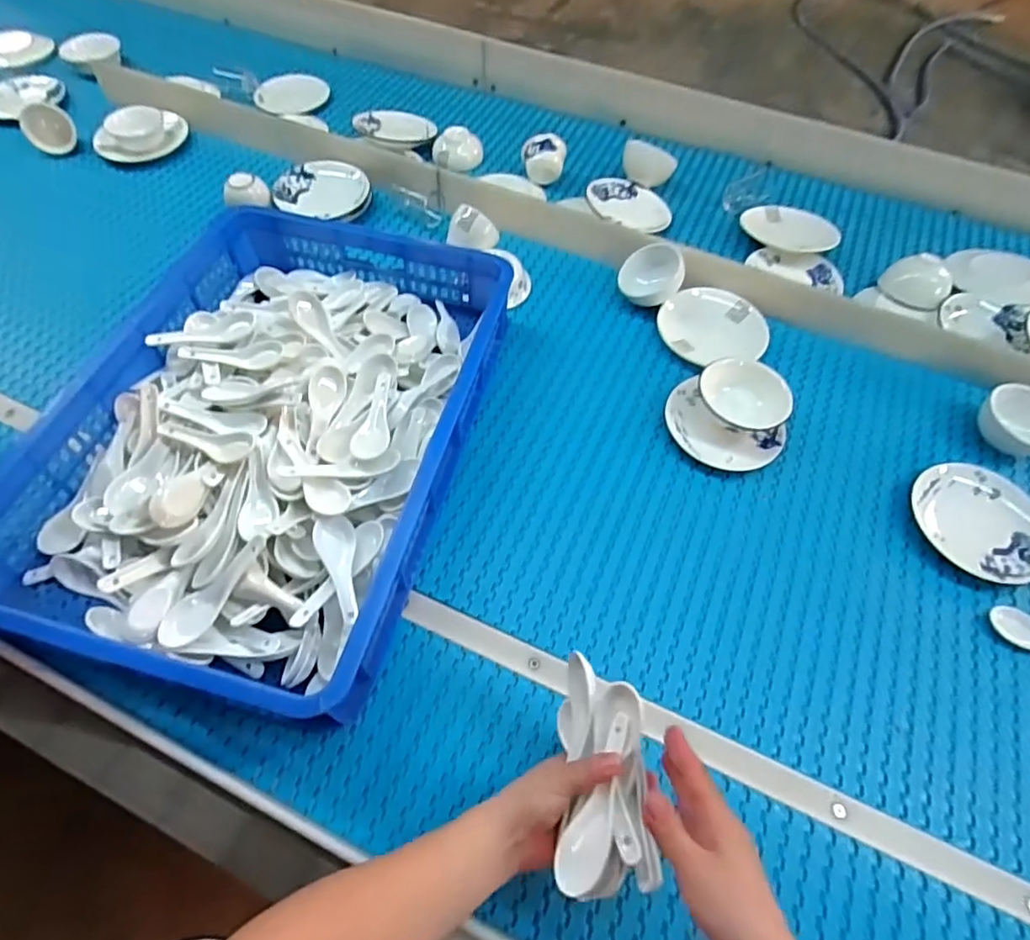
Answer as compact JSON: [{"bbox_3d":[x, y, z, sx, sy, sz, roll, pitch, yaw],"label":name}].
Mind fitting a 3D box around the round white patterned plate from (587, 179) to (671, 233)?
[{"bbox_3d":[0.187,-0.435,0.955,0.116,0.027,0.145,-27,64,-17],"label":"round white patterned plate"}]

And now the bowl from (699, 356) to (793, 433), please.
[{"bbox_3d":[0.285,-0.090,0.723,0.091,0.063,0.098,1,59,-2],"label":"bowl"}]

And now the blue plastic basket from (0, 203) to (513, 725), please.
[{"bbox_3d":[-0.268,-0.063,0.665,0.409,0.106,0.576,15,60,7],"label":"blue plastic basket"}]

